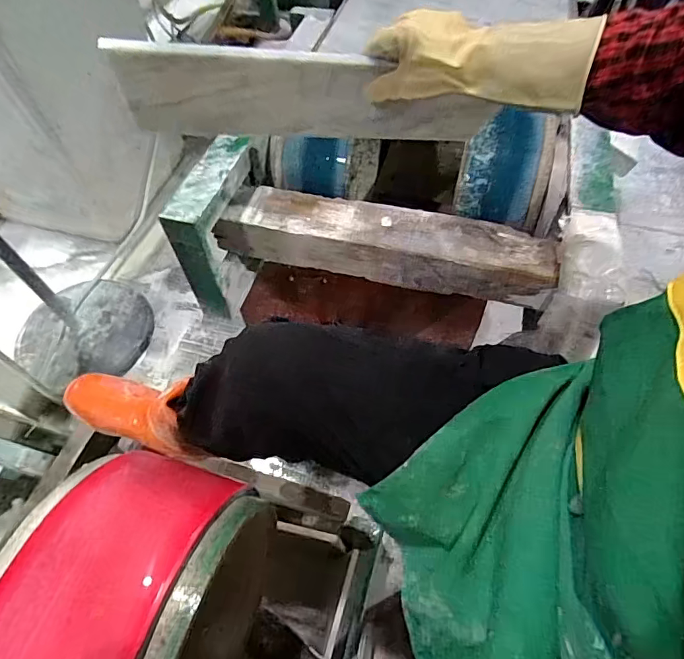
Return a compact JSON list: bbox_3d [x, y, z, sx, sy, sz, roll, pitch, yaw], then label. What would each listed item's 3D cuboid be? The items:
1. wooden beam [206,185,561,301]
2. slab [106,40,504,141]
[{"bbox_3d":[0.062,-0.153,0.793,0.554,0.099,0.096,14,59,10],"label":"wooden beam"},{"bbox_3d":[-0.018,-0.266,0.534,0.438,0.156,0.010,-5,83,-14],"label":"slab"}]

